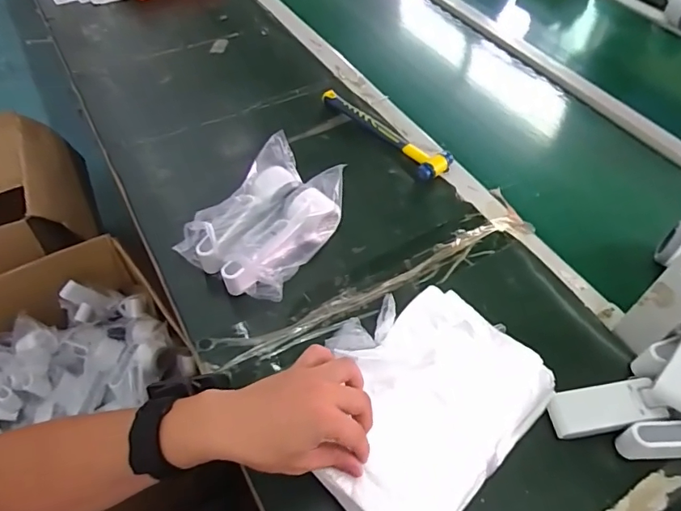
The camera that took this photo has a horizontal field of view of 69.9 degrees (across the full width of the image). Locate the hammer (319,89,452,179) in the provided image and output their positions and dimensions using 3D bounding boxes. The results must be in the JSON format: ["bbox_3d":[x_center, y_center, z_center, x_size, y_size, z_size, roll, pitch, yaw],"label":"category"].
[{"bbox_3d":[0.070,-0.195,0.747,0.060,0.023,0.236,-33,59,-24],"label":"hammer"}]

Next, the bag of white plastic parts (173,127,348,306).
[{"bbox_3d":[-0.094,-0.044,0.597,0.148,0.077,0.182,26,56,18],"label":"bag of white plastic parts"}]

